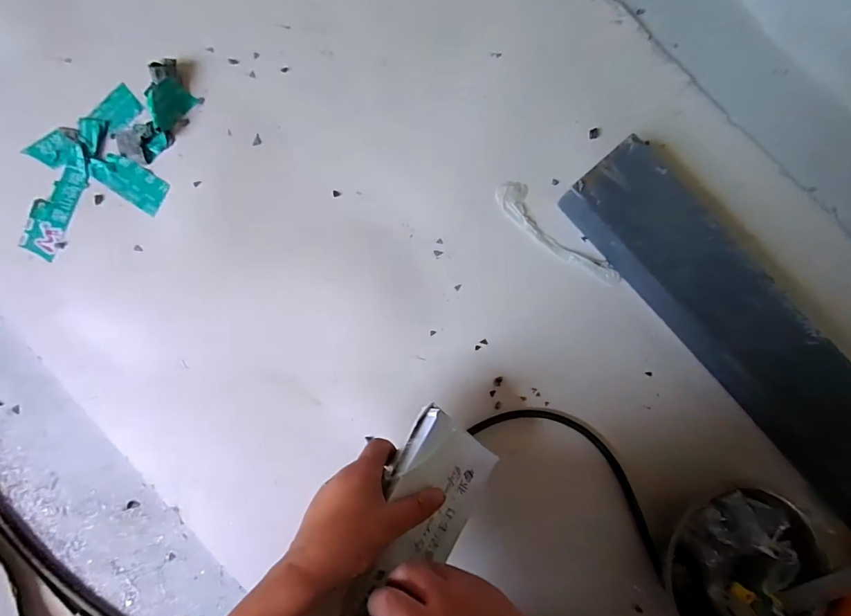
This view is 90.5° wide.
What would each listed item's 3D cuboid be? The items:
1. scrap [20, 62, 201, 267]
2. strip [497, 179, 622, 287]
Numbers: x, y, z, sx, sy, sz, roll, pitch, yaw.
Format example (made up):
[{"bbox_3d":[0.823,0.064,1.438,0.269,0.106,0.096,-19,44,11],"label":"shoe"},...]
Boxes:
[{"bbox_3d":[-0.362,-0.169,0.478,0.246,0.027,0.137,-41,88,-8],"label":"scrap"},{"bbox_3d":[0.163,-0.089,0.525,0.184,0.009,0.043,44,82,1],"label":"strip"}]

